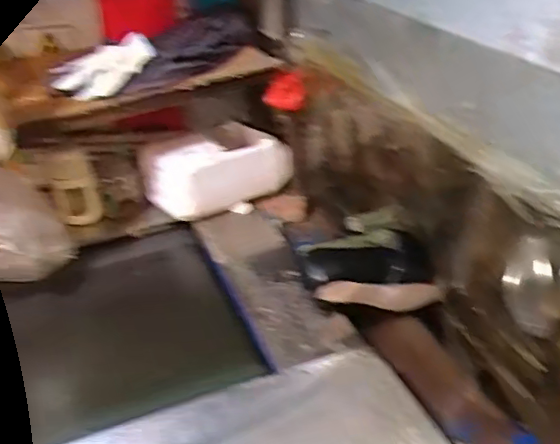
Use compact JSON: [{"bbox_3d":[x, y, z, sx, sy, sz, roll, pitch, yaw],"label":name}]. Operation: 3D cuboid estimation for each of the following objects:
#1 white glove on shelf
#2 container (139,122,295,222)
[{"bbox_3d":[-0.297,-0.246,1.008,0.171,0.063,0.069,-15,29,19],"label":"white glove on shelf"},{"bbox_3d":[-0.129,-0.110,1.213,0.247,0.130,0.170,-26,39,-30],"label":"container"}]

